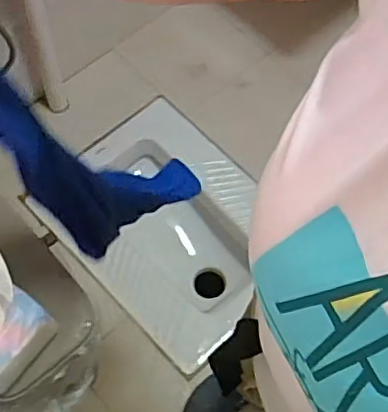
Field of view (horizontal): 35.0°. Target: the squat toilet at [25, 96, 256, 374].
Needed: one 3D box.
[{"bbox_3d":[-0.054,0.053,1.511,0.451,0.202,0.574,-39,71,-18],"label":"squat toilet"}]

